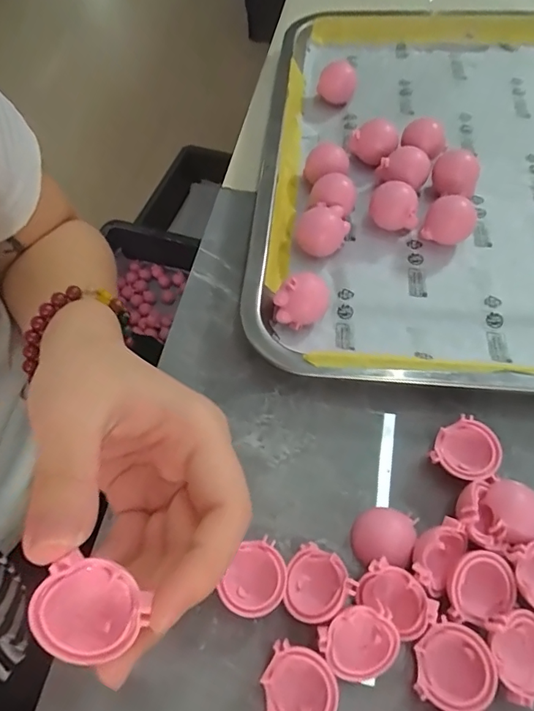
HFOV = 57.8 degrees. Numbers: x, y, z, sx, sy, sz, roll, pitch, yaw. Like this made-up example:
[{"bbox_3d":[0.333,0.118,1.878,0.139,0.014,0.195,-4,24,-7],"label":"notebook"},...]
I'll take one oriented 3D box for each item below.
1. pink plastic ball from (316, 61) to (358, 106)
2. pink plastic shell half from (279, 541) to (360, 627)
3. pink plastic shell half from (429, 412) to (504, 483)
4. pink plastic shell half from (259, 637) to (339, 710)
[{"bbox_3d":[0.053,-0.208,0.371,0.027,0.030,0.032,1,61,4],"label":"pink plastic ball"},{"bbox_3d":[0.020,0.097,0.205,0.028,0.019,0.028,-1,61,3],"label":"pink plastic shell half"},{"bbox_3d":[0.096,0.047,0.233,0.028,0.014,0.028,37,69,21],"label":"pink plastic shell half"},{"bbox_3d":[0.012,0.132,0.190,0.029,0.019,0.028,19,64,13],"label":"pink plastic shell half"}]

